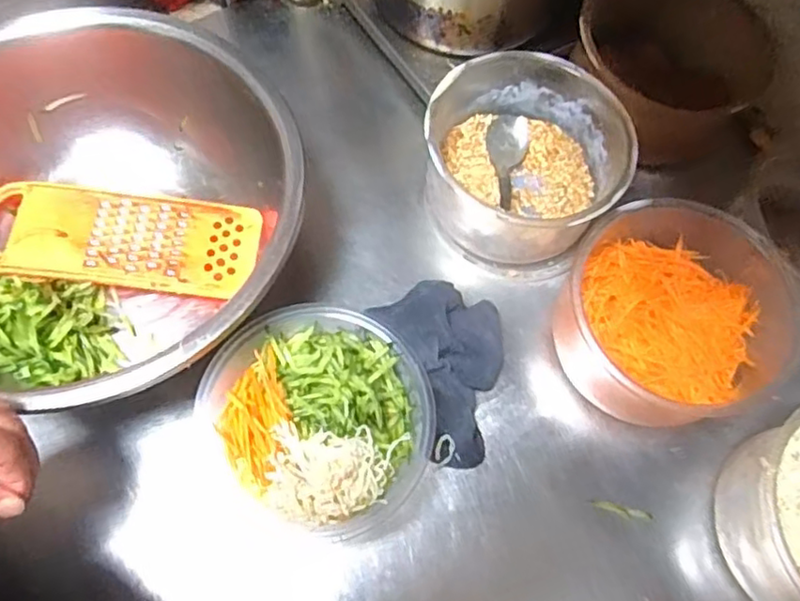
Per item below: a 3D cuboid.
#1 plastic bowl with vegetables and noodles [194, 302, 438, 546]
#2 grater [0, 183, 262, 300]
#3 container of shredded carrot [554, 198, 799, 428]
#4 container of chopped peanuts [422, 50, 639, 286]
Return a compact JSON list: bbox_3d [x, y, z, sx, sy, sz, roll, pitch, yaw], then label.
[{"bbox_3d":[-0.060,0.092,0.479,0.162,0.086,0.159,1,67,-3],"label":"plastic bowl with vegetables and noodles"},{"bbox_3d":[-0.246,-0.055,0.549,0.235,0.019,0.089,5,67,-1],"label":"grater"},{"bbox_3d":[0.235,0.014,0.546,0.198,0.059,0.174,-26,71,-14],"label":"container of shredded carrot"},{"bbox_3d":[0.108,-0.121,0.579,0.164,0.099,0.166,1,67,-3],"label":"container of chopped peanuts"}]

